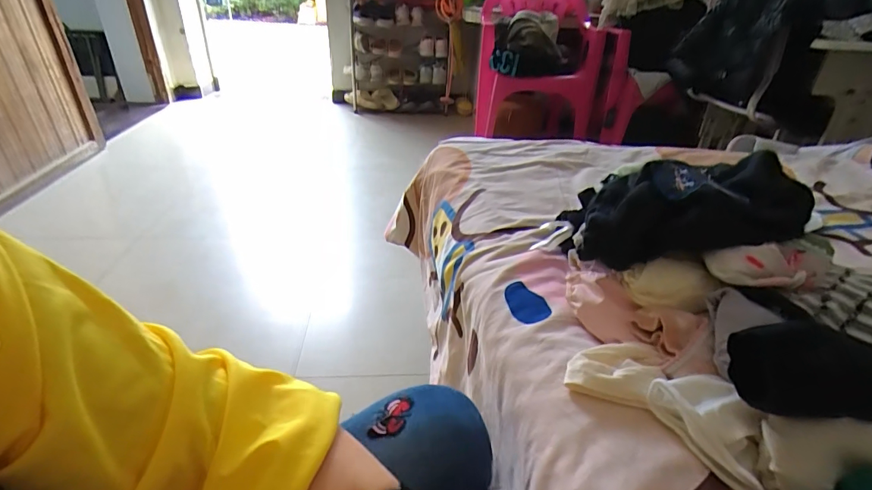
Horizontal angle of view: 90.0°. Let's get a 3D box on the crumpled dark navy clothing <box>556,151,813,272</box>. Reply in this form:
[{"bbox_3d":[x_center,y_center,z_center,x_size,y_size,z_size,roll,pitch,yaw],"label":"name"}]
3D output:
[{"bbox_3d":[0.221,-0.034,0.402,0.185,0.072,0.102,-9,29,18],"label":"crumpled dark navy clothing"}]

